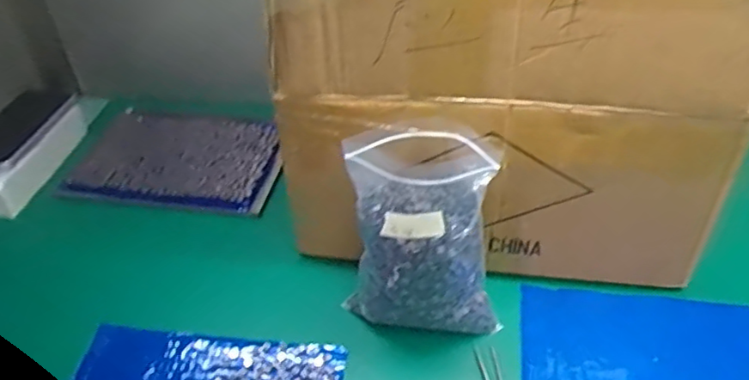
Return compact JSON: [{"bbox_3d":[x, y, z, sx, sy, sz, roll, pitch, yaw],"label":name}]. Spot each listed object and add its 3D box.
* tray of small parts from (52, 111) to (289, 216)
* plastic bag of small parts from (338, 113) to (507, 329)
[{"bbox_3d":[-0.239,-0.043,0.765,0.253,0.015,0.182,5,40,10],"label":"tray of small parts"},{"bbox_3d":[0.042,0.036,0.518,0.131,0.155,0.101,1,39,6],"label":"plastic bag of small parts"}]

